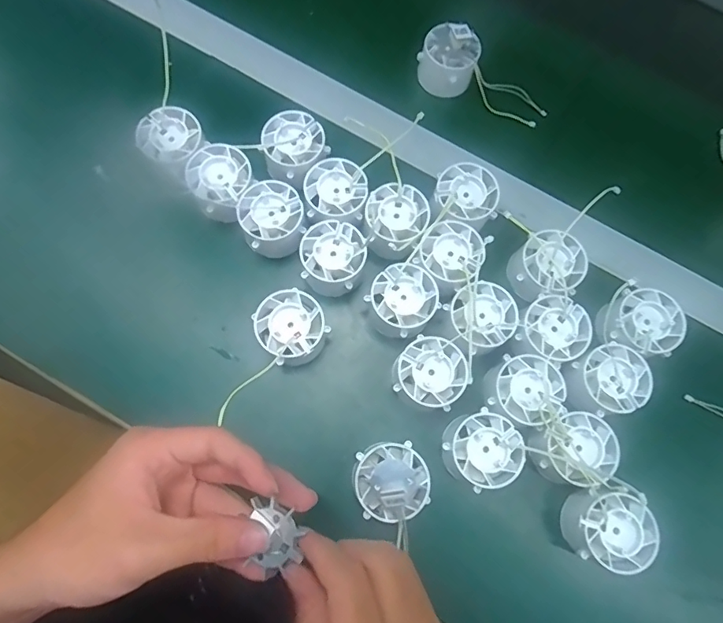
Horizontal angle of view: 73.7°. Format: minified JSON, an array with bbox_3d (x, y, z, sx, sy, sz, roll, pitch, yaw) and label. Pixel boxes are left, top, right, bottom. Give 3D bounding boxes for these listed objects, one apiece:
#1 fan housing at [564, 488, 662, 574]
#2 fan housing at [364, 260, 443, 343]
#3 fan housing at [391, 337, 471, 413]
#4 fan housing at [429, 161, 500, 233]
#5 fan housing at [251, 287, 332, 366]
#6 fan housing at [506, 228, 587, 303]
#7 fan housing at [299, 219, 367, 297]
[{"bbox_3d":[0.170,0.151,0.339,0.050,0.047,0.048,1,74,-4],"label":"fan housing"},{"bbox_3d":[0.030,-0.006,0.370,0.052,0.040,0.050,1,74,-4],"label":"fan housing"},{"bbox_3d":[0.050,0.046,0.357,0.050,0.038,0.046,1,74,-4],"label":"fan housing"},{"bbox_3d":[0.082,-0.089,0.390,0.050,0.030,0.056,14,74,-1],"label":"fan housing"},{"bbox_3d":[-0.051,0.014,0.360,0.048,0.037,0.050,1,74,-4],"label":"fan housing"},{"bbox_3d":[0.145,-0.035,0.380,0.050,0.032,0.051,1,74,-4],"label":"fan housing"},{"bbox_3d":[-0.022,-0.039,0.376,0.046,0.040,0.050,1,74,-4],"label":"fan housing"}]

